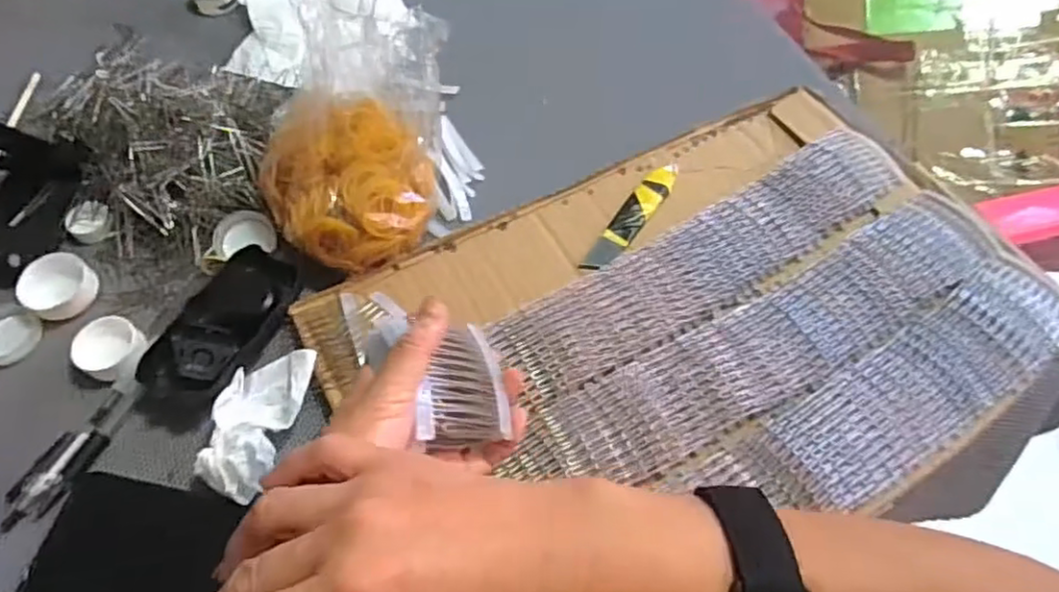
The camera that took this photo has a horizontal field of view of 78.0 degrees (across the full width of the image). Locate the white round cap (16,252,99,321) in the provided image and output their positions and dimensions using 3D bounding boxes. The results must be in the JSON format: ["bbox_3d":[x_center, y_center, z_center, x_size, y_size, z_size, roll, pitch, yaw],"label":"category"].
[{"bbox_3d":[-0.319,-0.007,0.444,0.042,0.019,0.042,0,61,0],"label":"white round cap"}]

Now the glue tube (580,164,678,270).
[{"bbox_3d":[0.075,-0.058,0.469,0.022,0.008,0.113,32,66,17],"label":"glue tube"}]

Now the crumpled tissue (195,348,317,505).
[{"bbox_3d":[-0.160,0.072,0.381,0.048,0.028,0.088,6,61,3],"label":"crumpled tissue"}]

